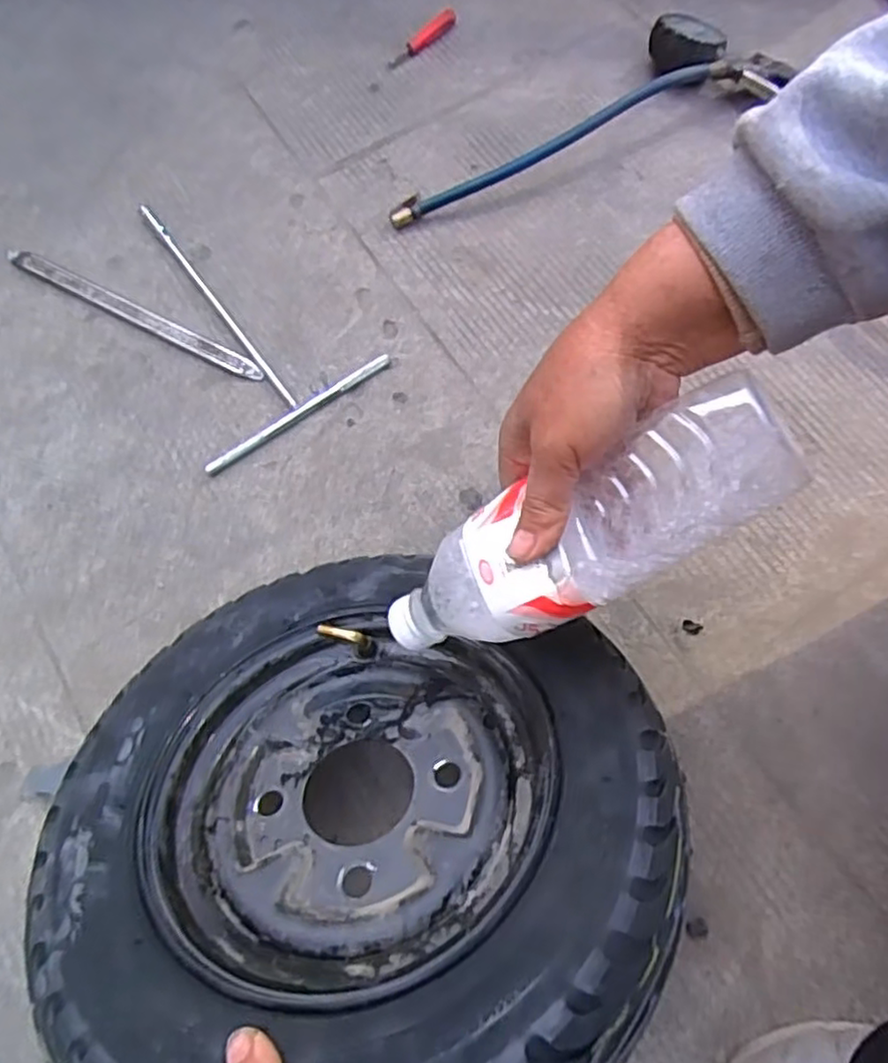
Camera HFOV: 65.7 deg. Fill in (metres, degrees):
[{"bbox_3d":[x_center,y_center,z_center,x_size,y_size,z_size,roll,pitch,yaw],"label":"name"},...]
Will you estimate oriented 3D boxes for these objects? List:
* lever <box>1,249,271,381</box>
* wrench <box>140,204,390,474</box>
[{"bbox_3d":[-0.284,-0.199,0.625,0.282,0.005,0.021,26,73,11],"label":"lever"},{"bbox_3d":[-0.197,-0.202,0.615,0.171,0.010,0.279,-34,72,-9],"label":"wrench"}]

